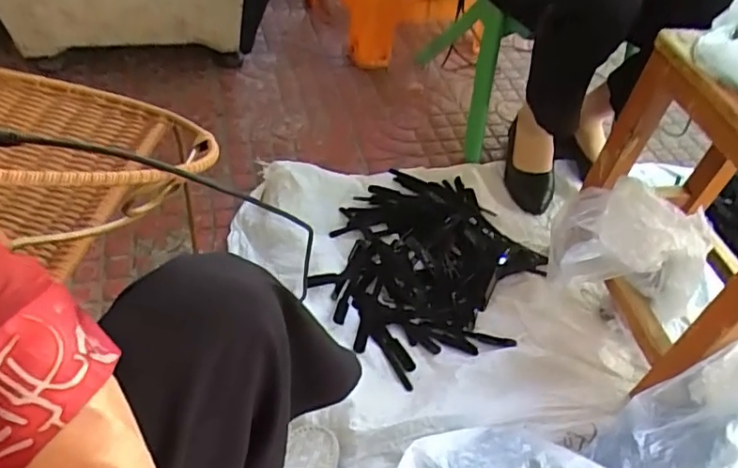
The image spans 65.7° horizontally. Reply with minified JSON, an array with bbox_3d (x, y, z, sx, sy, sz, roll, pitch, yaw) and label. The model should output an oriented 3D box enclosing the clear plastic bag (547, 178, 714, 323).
[{"bbox_3d":[0.354,0.012,0.773,0.176,0.146,0.145,15,48,9],"label":"clear plastic bag"}]

